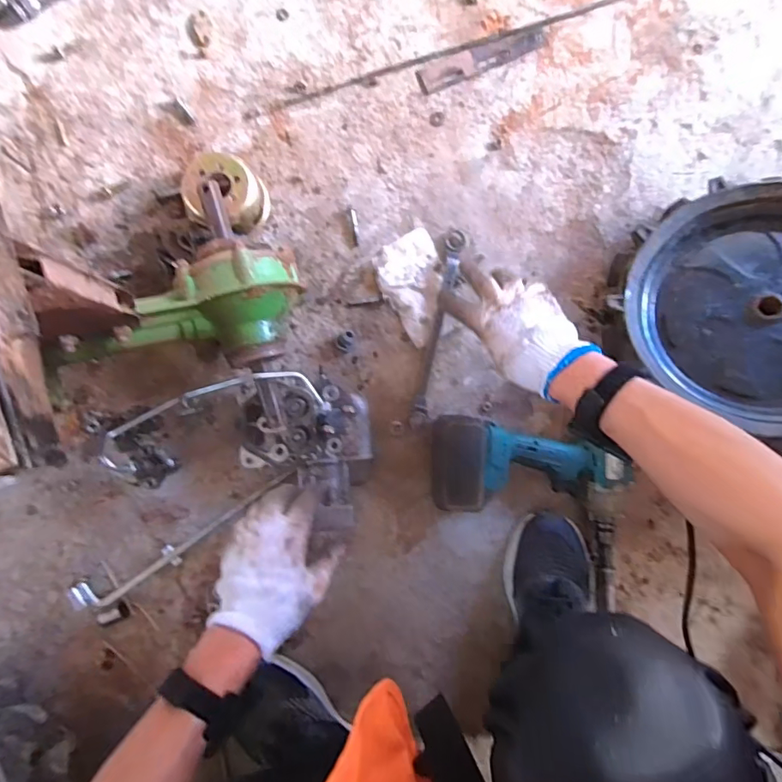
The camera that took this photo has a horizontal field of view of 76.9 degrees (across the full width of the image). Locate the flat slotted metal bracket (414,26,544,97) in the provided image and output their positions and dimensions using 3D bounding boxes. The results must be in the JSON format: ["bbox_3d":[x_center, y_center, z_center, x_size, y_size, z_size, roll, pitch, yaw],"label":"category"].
[{"bbox_3d":[0.123,-0.444,0.655,0.182,0.011,0.033,-24,92,-5],"label":"flat slotted metal bracket"}]

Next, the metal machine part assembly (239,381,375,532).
[{"bbox_3d":[-0.100,0.071,0.595,0.158,0.086,0.167,1,89,-5],"label":"metal machine part assembly"}]

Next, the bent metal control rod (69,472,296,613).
[{"bbox_3d":[-0.241,0.181,0.595,0.286,0.035,0.038,-28,92,-5],"label":"bent metal control rod"}]

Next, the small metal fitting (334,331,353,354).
[{"bbox_3d":[-0.059,-0.063,0.635,0.021,0.026,0.026,41,86,-4],"label":"small metal fitting"}]

